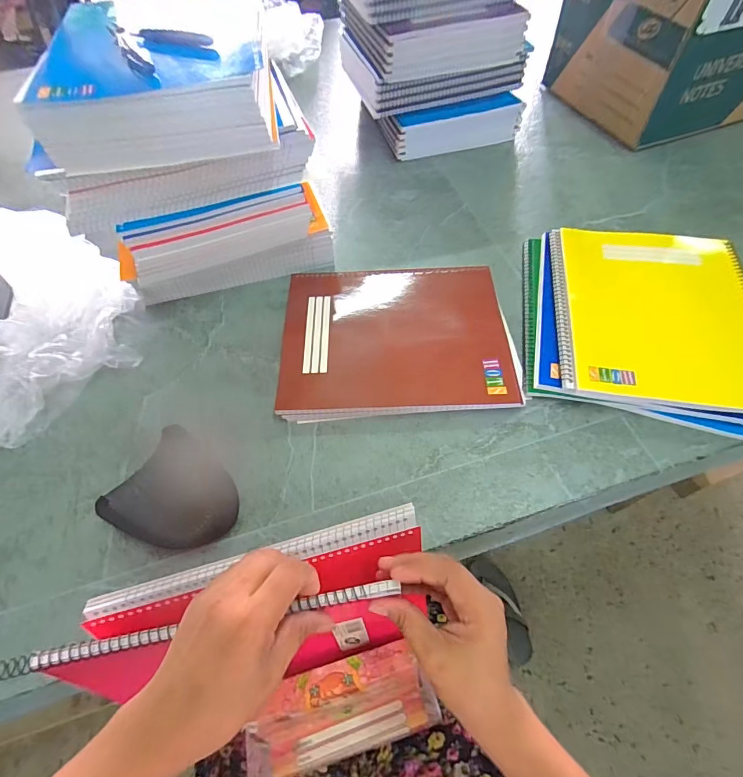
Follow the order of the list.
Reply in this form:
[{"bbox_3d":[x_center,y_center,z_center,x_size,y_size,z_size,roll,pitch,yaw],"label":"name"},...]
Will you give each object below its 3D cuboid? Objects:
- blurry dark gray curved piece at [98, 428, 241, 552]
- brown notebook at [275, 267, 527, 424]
[{"bbox_3d":[-0.174,0.102,0.378,0.101,0.033,0.101,30,65,20],"label":"blurry dark gray curved piece"},{"bbox_3d":[0.028,-0.060,0.474,0.248,0.021,0.195,-3,58,1],"label":"brown notebook"}]

